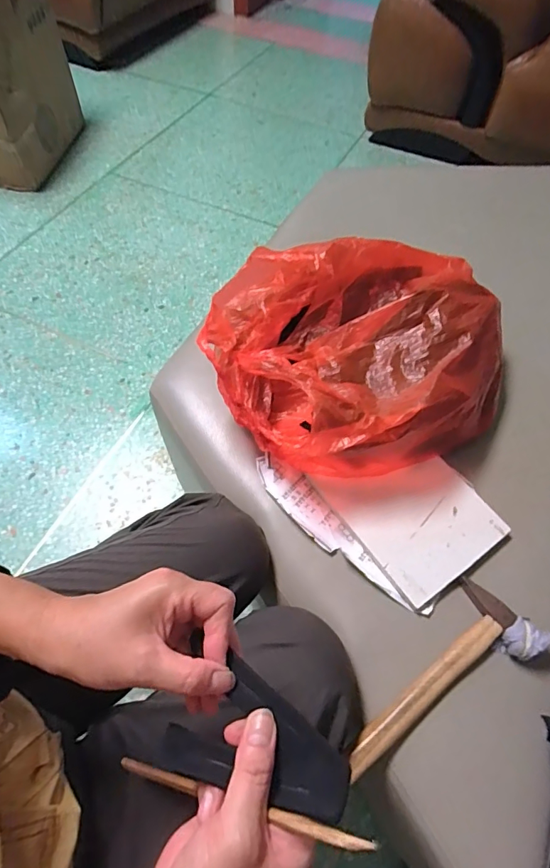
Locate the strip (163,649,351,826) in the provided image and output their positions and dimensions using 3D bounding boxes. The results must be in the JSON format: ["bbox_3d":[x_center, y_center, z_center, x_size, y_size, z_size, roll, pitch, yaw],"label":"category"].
[{"bbox_3d":[-0.011,0.194,0.266,0.099,0.028,0.068,36,64,16],"label":"strip"}]

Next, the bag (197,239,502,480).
[{"bbox_3d":[0.108,-0.099,0.609,0.392,0.153,0.291,-5,60,-7],"label":"bag"}]

